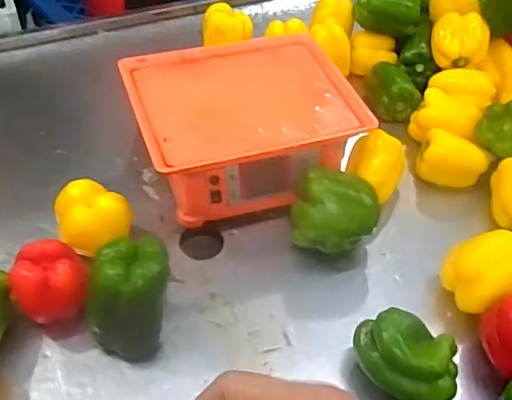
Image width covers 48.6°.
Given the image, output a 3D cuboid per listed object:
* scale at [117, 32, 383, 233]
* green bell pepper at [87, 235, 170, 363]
[{"bbox_3d":[-0.018,-0.111,0.809,0.297,0.109,0.240,-12,49,-14],"label":"scale"},{"bbox_3d":[-0.137,0.103,0.617,0.091,0.116,0.092,13,48,8],"label":"green bell pepper"}]

